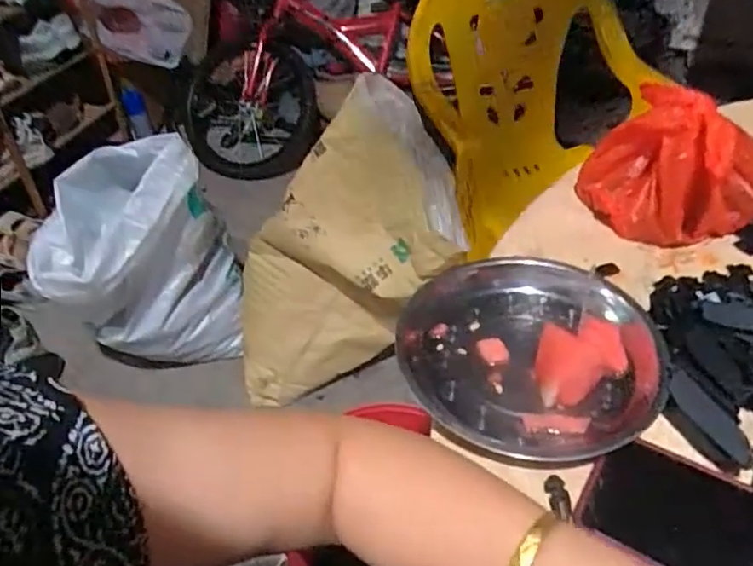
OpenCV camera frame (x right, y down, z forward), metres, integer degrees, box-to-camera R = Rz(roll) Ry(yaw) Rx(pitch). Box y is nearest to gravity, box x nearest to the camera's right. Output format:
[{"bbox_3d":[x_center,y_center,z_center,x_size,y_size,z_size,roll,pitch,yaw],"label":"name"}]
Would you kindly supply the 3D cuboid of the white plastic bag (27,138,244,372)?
[{"bbox_3d":[-0.450,-0.036,1.182,0.335,0.478,0.205,-20,44,-17],"label":"white plastic bag"}]

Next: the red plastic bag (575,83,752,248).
[{"bbox_3d":[0.276,-0.112,0.566,0.113,0.111,0.142,-25,46,-22],"label":"red plastic bag"}]

